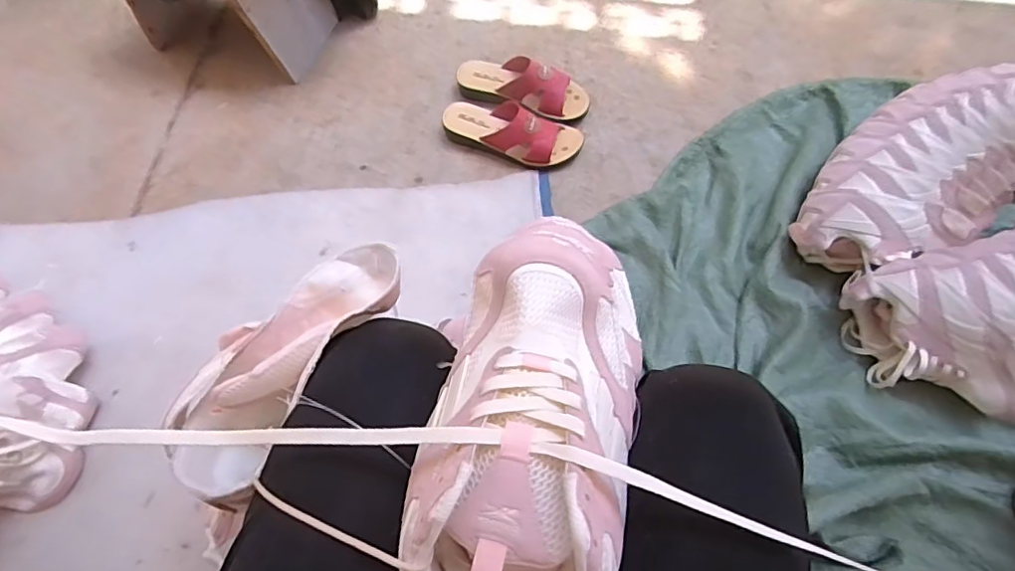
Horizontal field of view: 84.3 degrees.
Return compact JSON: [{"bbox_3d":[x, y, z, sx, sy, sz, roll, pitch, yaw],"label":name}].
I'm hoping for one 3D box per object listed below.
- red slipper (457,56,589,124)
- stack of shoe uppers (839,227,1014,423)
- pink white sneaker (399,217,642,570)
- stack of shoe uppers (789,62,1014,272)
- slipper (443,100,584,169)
[{"bbox_3d":[0.027,-0.340,0.947,0.226,0.082,0.089,23,70,10],"label":"red slipper"},{"bbox_3d":[0.718,0.015,0.740,0.494,0.127,0.235,-21,69,-7],"label":"stack of shoe uppers"},{"bbox_3d":[0.020,0.079,0.343,0.118,0.096,0.259,12,67,6],"label":"pink white sneaker"},{"bbox_3d":[0.621,-0.175,0.823,0.474,0.127,0.230,-20,71,-5],"label":"stack of shoe uppers"},{"bbox_3d":[0.005,-0.249,0.908,0.229,0.081,0.080,13,69,7],"label":"slipper"}]

